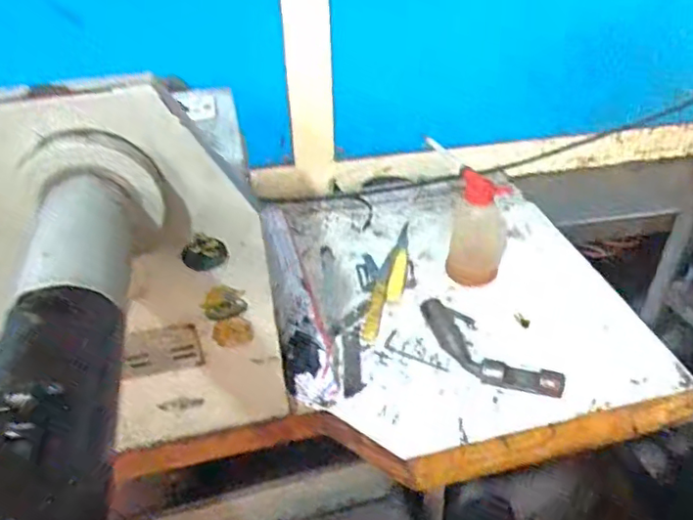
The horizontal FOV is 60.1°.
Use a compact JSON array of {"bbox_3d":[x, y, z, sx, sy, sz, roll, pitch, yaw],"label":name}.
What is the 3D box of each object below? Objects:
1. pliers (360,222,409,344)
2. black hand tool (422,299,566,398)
[{"bbox_3d":[0.052,0.017,0.685,0.033,0.008,0.210,7,37,11],"label":"pliers"},{"bbox_3d":[0.132,0.088,0.582,0.062,0.021,0.158,-27,44,-31],"label":"black hand tool"}]

